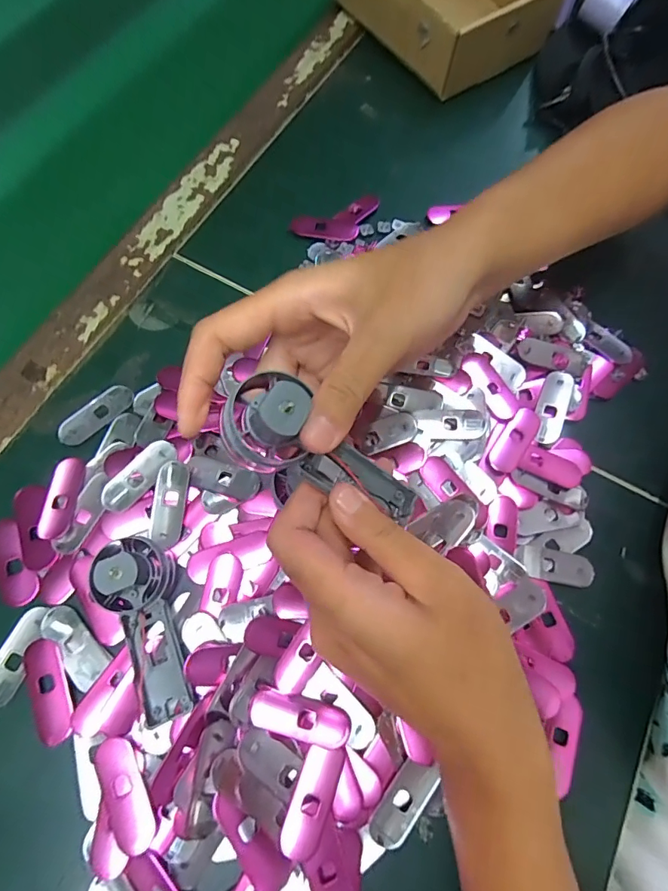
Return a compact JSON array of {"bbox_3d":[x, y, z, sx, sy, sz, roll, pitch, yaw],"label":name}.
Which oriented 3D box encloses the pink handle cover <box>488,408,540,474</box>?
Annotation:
[{"bbox_3d":[0.114,-0.005,0.288,0.017,0.009,0.047,32,72,8],"label":"pink handle cover"}]

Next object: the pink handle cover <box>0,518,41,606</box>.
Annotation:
[{"bbox_3d":[-0.180,0.064,0.256,0.018,0.005,0.052,-30,75,-12],"label":"pink handle cover"}]

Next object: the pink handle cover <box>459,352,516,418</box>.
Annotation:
[{"bbox_3d":[0.103,-0.040,0.301,0.016,0.006,0.049,-26,74,-11],"label":"pink handle cover"}]

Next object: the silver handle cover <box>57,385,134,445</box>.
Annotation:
[{"bbox_3d":[-0.149,-0.020,0.288,0.049,0.004,0.019,-41,77,-15],"label":"silver handle cover"}]

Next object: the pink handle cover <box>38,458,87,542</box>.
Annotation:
[{"bbox_3d":[-0.158,0.029,0.266,0.017,0.008,0.048,5,71,-1],"label":"pink handle cover"}]

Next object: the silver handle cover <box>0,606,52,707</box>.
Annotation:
[{"bbox_3d":[-0.167,0.109,0.240,0.019,0.004,0.049,22,71,5],"label":"silver handle cover"}]

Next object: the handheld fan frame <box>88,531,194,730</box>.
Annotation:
[{"bbox_3d":[-0.096,0.091,0.232,0.032,0.033,0.089,-16,72,-8],"label":"handheld fan frame"}]

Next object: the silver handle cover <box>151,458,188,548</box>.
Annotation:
[{"bbox_3d":[-0.096,0.033,0.267,0.018,0.007,0.048,4,71,-1],"label":"silver handle cover"}]

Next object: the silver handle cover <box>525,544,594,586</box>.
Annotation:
[{"bbox_3d":[0.133,0.071,0.272,0.042,0.004,0.019,12,71,2],"label":"silver handle cover"}]

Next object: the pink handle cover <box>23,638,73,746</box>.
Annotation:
[{"bbox_3d":[-0.146,0.125,0.235,0.019,0.004,0.050,-26,74,-11],"label":"pink handle cover"}]

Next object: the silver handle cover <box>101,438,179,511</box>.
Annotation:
[{"bbox_3d":[-0.114,0.018,0.271,0.018,0.008,0.049,41,74,11],"label":"silver handle cover"}]

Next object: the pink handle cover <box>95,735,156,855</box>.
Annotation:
[{"bbox_3d":[-0.100,0.166,0.220,0.020,0.004,0.049,-31,75,-12],"label":"pink handle cover"}]

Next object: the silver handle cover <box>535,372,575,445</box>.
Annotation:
[{"bbox_3d":[0.142,-0.025,0.297,0.019,0.009,0.047,18,71,4],"label":"silver handle cover"}]

